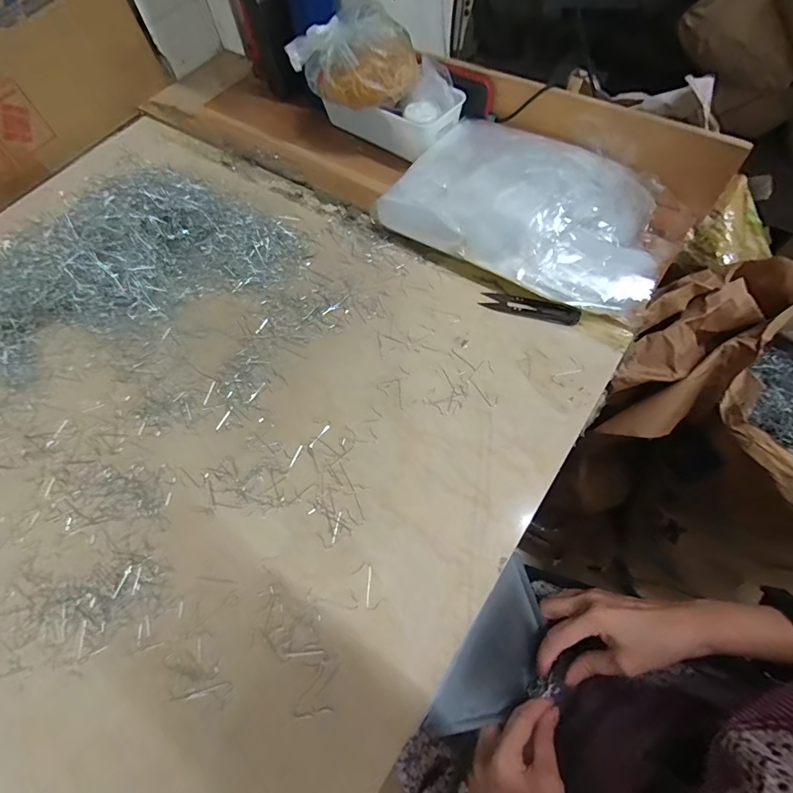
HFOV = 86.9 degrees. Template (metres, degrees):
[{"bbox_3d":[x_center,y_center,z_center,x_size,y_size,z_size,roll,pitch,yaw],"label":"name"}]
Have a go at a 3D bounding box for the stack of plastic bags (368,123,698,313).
[{"bbox_3d":[0.158,-0.225,0.492,0.318,0.071,0.197,31,69,17],"label":"stack of plastic bags"}]

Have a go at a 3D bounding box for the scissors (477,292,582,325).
[{"bbox_3d":[0.145,-0.098,0.456,0.104,0.015,0.025,21,66,13],"label":"scissors"}]

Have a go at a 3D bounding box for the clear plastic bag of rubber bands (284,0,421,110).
[{"bbox_3d":[-0.051,-0.423,0.525,0.154,0.070,0.082,17,65,11],"label":"clear plastic bag of rubber bands"}]

